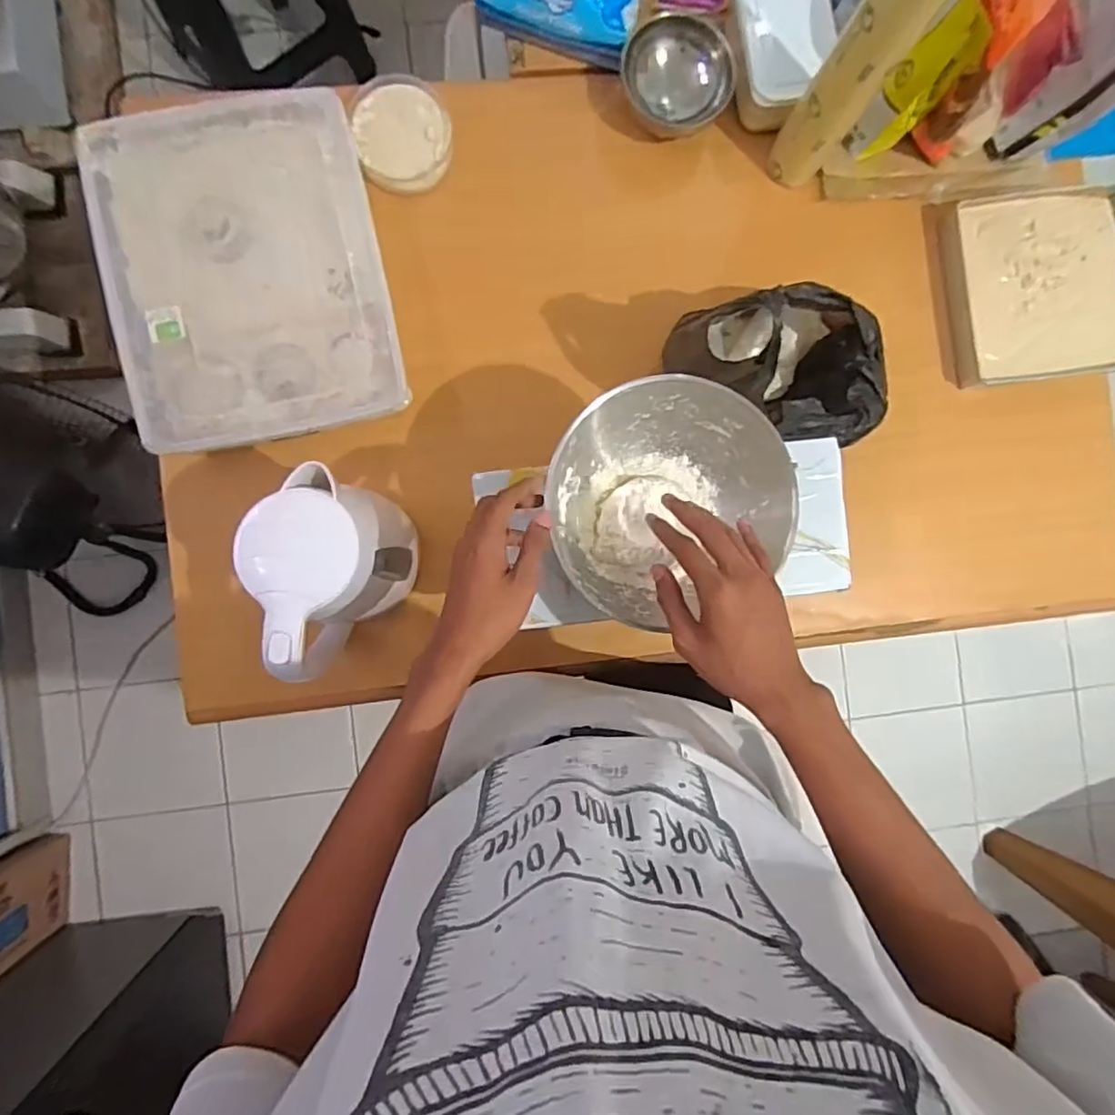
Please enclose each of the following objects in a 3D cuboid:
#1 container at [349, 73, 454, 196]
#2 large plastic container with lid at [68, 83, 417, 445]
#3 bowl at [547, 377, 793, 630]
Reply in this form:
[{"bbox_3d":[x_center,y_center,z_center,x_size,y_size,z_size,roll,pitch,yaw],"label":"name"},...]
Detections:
[{"bbox_3d":[-0.177,-0.487,0.705,0.108,0.035,0.130,-16,91,-4],"label":"container"},{"bbox_3d":[-0.328,-0.302,0.673,0.275,0.071,0.350,-12,90,-4],"label":"large plastic container with lid"},{"bbox_3d":[0.094,-0.057,0.571,0.212,0.078,0.195,0,89,-4],"label":"bowl"}]

